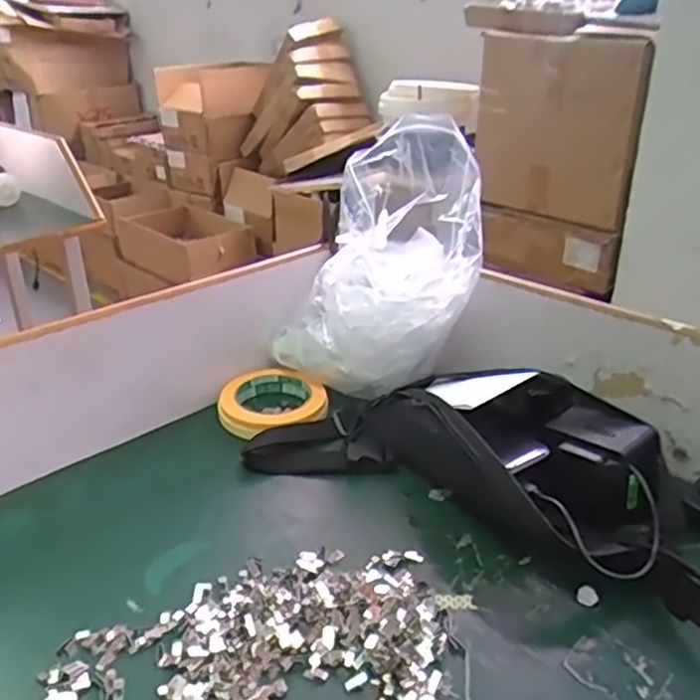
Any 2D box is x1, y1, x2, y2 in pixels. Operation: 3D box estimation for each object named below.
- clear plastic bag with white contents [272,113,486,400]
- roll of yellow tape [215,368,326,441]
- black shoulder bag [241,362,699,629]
[{"bbox_3d":[0.025,-0.077,0.699,0.197,0.257,0.112,16,31,29],"label":"clear plastic bag with white contents"},{"bbox_3d":[-0.079,0.049,0.727,0.108,0.022,0.108,0,28,0],"label":"roll of yellow tape"},{"bbox_3d":[0.144,0.100,0.552,0.494,0.082,0.177,21,34,34],"label":"black shoulder bag"}]

